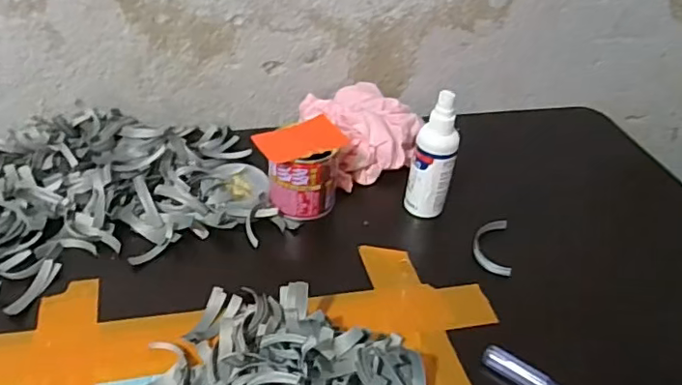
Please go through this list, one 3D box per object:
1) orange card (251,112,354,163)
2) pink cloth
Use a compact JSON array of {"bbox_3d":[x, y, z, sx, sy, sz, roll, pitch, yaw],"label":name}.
[{"bbox_3d":[-0.034,-0.049,0.526,0.081,0.011,0.046,-22,46,-30],"label":"orange card"},{"bbox_3d":[0.021,-0.071,0.618,0.113,0.056,0.124,-15,43,-24],"label":"pink cloth"}]

